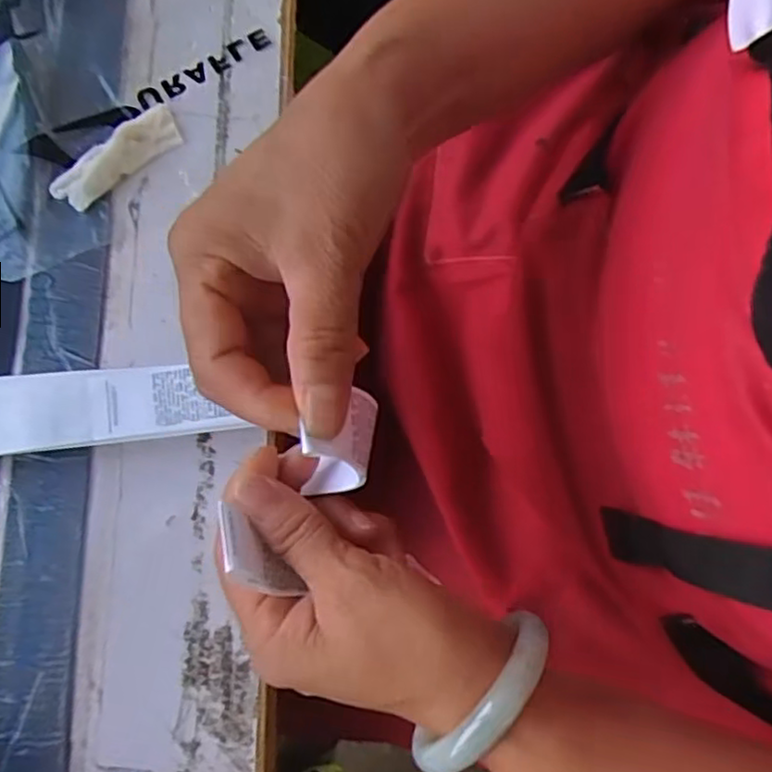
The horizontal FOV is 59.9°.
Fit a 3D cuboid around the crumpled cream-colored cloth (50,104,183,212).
[{"bbox_3d":[-0.146,-0.125,0.363,0.075,0.013,0.023,-40,82,-8],"label":"crumpled cream-colored cloth"}]

